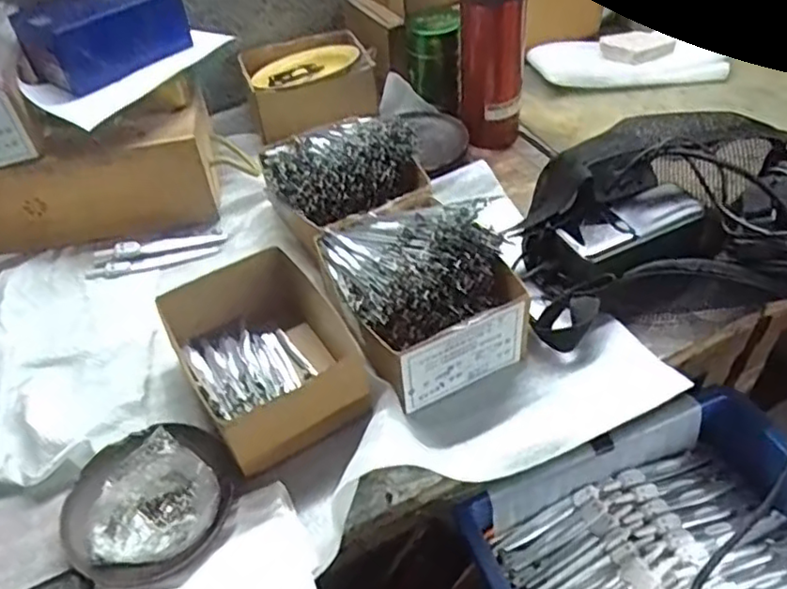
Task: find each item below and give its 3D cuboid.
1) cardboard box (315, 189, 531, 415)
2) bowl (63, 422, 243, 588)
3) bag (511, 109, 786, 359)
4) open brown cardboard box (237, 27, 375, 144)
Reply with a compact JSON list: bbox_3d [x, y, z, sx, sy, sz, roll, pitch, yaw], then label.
[{"bbox_3d":[0.016,-0.013,0.546,0.137,0.096,0.166,-22,46,-16],"label":"cardboard box"},{"bbox_3d":[-0.172,0.141,0.460,0.119,0.030,0.115,-3,44,3],"label":"bowl"},{"bbox_3d":[0.257,-0.065,0.597,0.296,0.102,0.212,-10,44,-3],"label":"bag"},{"bbox_3d":[-0.114,-0.277,0.849,0.162,0.069,0.127,-16,45,-9],"label":"open brown cardboard box"}]

